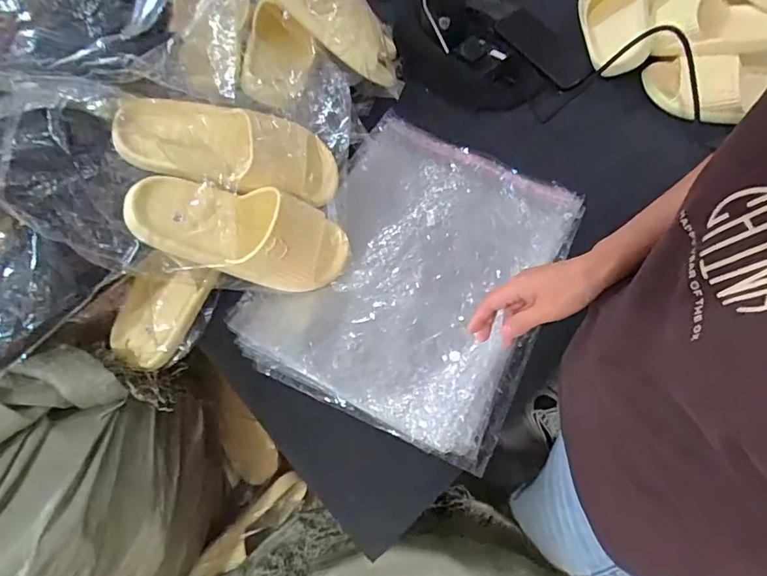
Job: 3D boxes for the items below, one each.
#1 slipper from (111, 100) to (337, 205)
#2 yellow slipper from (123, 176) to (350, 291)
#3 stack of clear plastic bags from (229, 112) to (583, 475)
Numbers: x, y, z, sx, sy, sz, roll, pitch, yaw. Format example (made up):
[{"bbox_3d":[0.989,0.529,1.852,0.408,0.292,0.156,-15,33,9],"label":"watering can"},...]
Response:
[{"bbox_3d":[-0.173,-0.163,0.580,0.239,0.075,0.102,10,63,-11],"label":"slipper"},{"bbox_3d":[-0.153,-0.066,0.569,0.252,0.064,0.099,12,60,-26],"label":"yellow slipper"},{"bbox_3d":[0.043,-0.031,0.630,0.324,0.033,0.406,23,67,14],"label":"stack of clear plastic bags"}]

